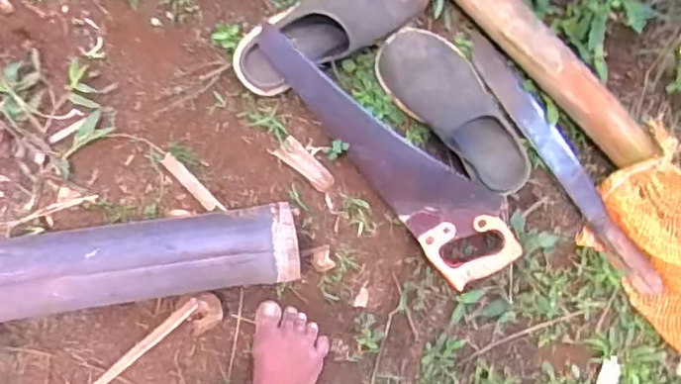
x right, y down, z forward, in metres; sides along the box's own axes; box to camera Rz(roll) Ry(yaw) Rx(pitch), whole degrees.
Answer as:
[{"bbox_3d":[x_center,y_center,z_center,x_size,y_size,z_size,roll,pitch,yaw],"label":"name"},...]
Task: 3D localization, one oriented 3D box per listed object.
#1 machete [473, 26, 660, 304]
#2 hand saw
[{"bbox_3d":[0.322,-0.033,0.874,0.043,0.037,0.445,-38,97,-2],"label":"machete"},{"bbox_3d":[0.081,-0.059,0.826,0.123,0.031,0.443,-37,101,10],"label":"hand saw"}]

